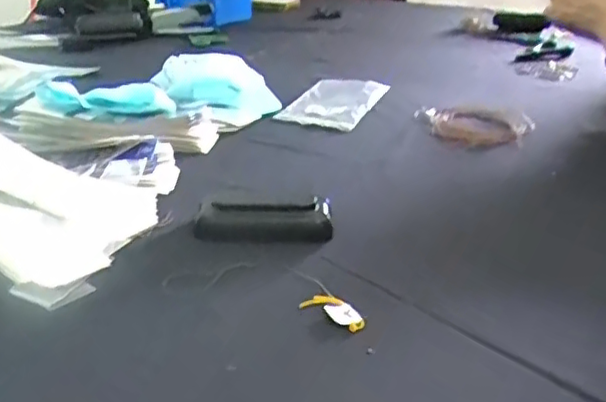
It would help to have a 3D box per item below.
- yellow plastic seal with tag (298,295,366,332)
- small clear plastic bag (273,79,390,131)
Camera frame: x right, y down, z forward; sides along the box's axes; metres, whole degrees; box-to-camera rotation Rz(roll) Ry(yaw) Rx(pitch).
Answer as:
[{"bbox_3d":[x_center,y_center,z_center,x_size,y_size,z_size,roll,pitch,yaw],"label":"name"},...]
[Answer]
[{"bbox_3d":[0.022,0.072,0.423,0.045,0.004,0.020,23,33,37],"label":"yellow plastic seal with tag"},{"bbox_3d":[0.039,-0.127,0.828,0.101,0.015,0.161,10,31,21],"label":"small clear plastic bag"}]

